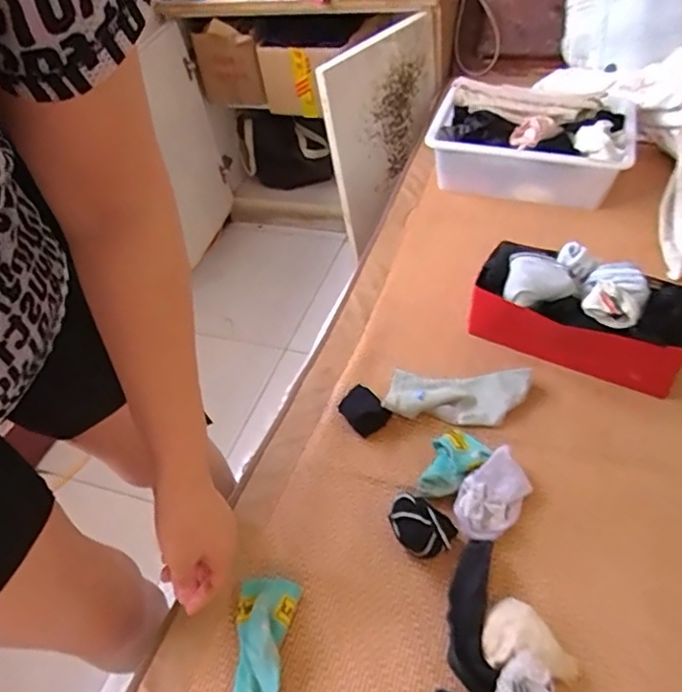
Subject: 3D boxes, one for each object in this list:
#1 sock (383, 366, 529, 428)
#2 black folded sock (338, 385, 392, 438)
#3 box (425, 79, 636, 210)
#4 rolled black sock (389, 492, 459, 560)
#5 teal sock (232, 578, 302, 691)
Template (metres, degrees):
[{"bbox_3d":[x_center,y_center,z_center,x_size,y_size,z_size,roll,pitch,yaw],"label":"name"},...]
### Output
[{"bbox_3d":[0.158,0.068,0.764,0.188,0.022,0.086,2,48,7],"label":"sock"},{"bbox_3d":[0.030,0.087,0.757,0.046,0.021,0.066,-34,53,-23],"label":"black folded sock"},{"bbox_3d":[0.364,-0.391,1.099,0.362,0.137,0.226,14,51,18],"label":"box"},{"bbox_3d":[0.088,0.202,0.631,0.073,0.032,0.052,31,58,29],"label":"rolled black sock"},{"bbox_3d":[-0.081,0.311,0.552,0.060,0.030,0.159,-2,48,4],"label":"teal sock"}]

